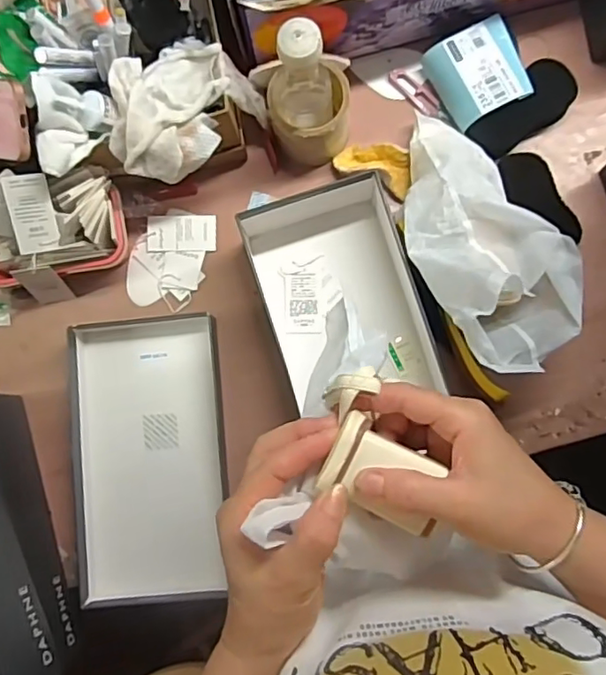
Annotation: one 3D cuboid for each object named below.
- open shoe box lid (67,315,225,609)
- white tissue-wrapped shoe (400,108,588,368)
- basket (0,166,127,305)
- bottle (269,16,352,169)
[{"bbox_3d":[-0.170,0.131,0.649,0.159,0.032,0.305,-4,84,3],"label":"open shoe box lid"},{"bbox_3d":[0.168,-0.106,0.593,0.130,0.147,0.285,-22,84,1],"label":"white tissue-wrapped shoe"},{"bbox_3d":[-0.280,-0.111,0.644,0.167,0.112,0.119,-8,84,2],"label":"basket"},{"bbox_3d":[0.002,-0.257,0.603,0.092,0.181,0.091,-8,84,2],"label":"bottle"}]

